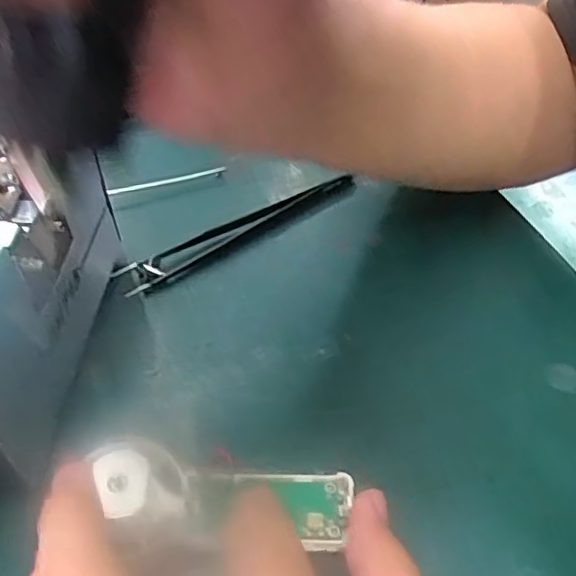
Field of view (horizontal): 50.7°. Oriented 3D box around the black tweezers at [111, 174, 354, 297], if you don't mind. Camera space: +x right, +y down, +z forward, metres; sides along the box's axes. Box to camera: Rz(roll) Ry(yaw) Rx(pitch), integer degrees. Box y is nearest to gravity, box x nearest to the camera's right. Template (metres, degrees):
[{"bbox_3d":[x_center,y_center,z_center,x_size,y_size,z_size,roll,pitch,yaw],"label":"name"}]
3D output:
[{"bbox_3d":[-0.024,-0.026,0.295,0.122,0.008,0.013,-26,53,-20],"label":"black tweezers"}]

